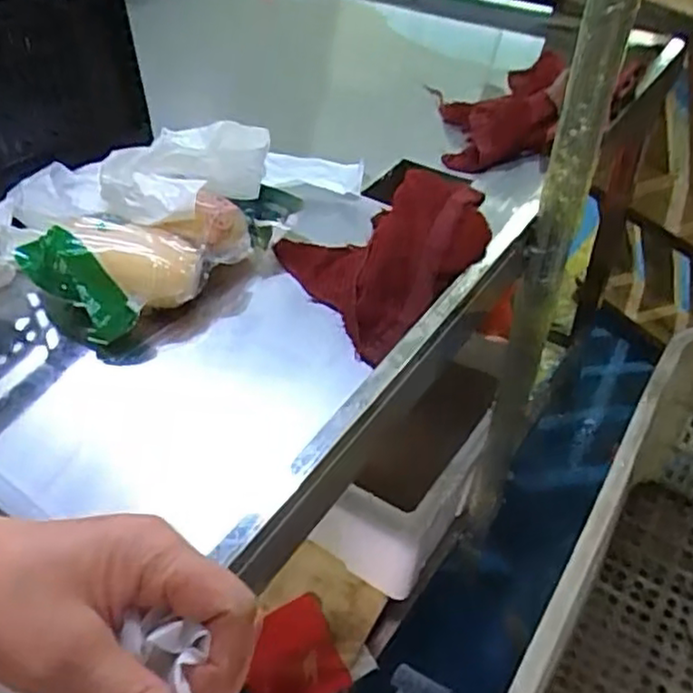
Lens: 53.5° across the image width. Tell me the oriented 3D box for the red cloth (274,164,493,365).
[{"bbox_3d":[0.057,-0.102,0.687,0.201,0.077,0.180,-25,49,-21],"label":"red cloth"}]

